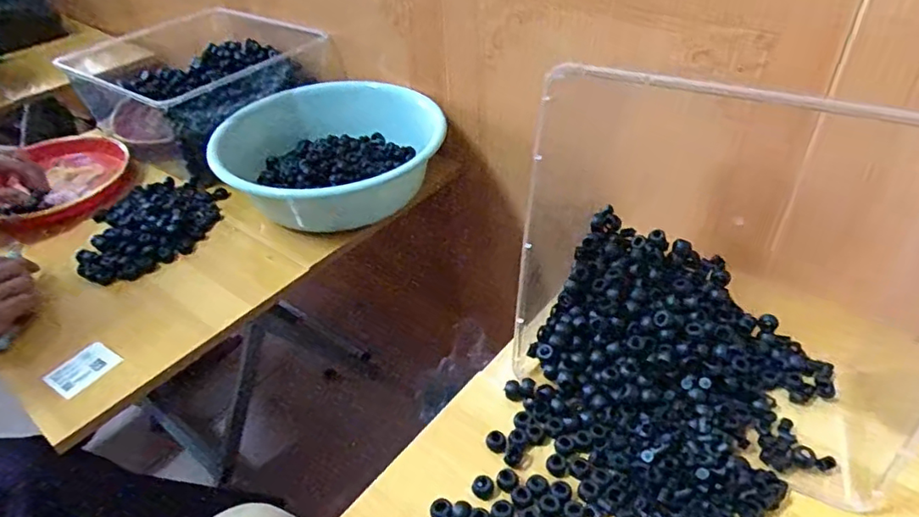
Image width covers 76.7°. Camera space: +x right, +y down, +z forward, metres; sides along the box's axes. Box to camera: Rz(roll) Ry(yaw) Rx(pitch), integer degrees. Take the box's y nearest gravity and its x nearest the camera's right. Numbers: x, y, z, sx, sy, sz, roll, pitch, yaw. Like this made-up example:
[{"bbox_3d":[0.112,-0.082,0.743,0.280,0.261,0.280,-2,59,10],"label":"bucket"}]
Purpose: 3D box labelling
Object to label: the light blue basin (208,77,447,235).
[{"bbox_3d":[-0.186,-0.152,0.791,0.251,0.099,0.247,-2,40,2],"label":"light blue basin"}]

